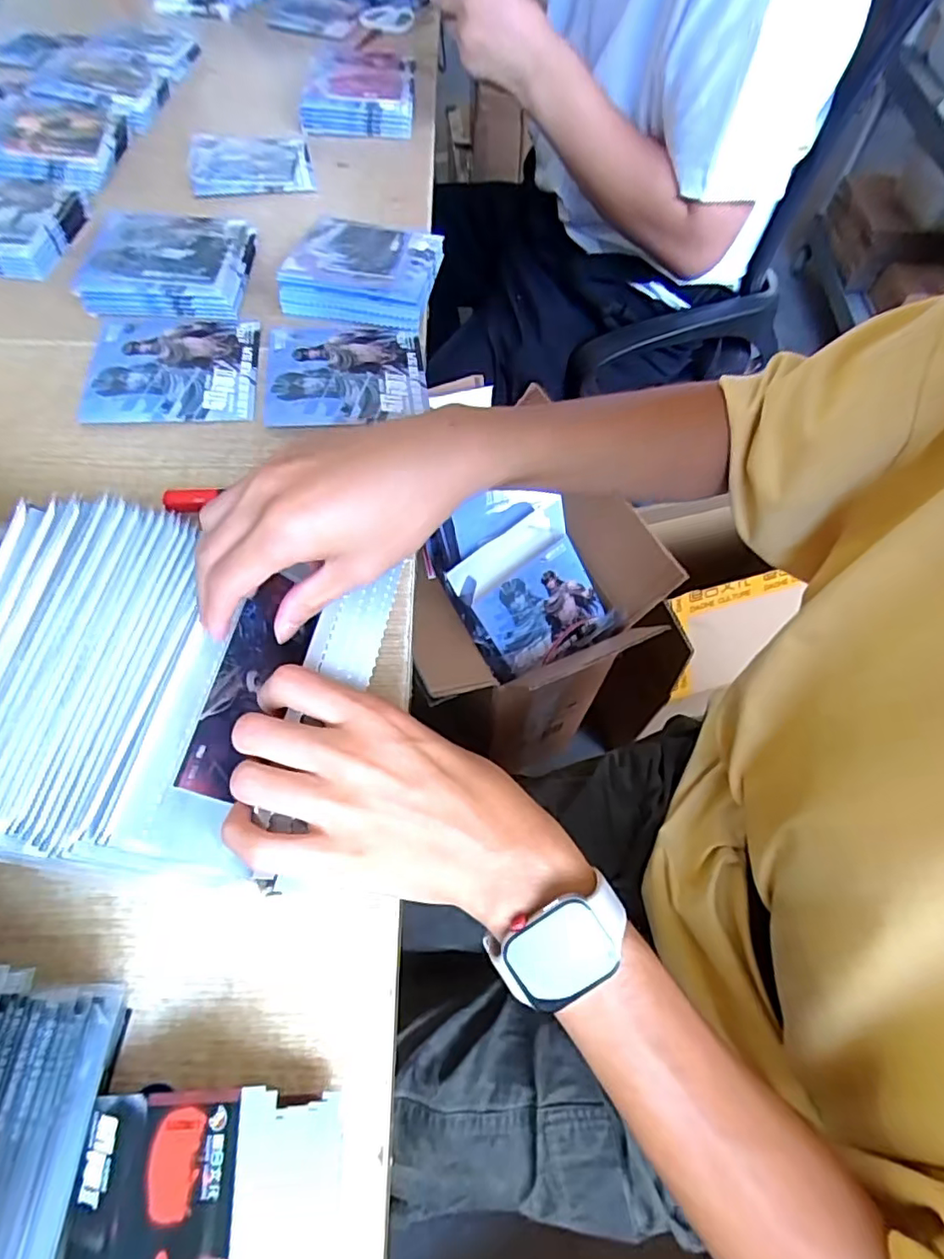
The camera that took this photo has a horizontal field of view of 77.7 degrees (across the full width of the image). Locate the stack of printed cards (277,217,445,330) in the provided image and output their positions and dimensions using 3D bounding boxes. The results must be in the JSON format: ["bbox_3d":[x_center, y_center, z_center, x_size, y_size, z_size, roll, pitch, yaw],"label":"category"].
[{"bbox_3d":[-0.105,-0.350,0.577,0.139,0.038,0.135,10,61,4],"label":"stack of printed cards"}]

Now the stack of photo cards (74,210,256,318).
[{"bbox_3d":[-0.301,-0.354,0.570,0.155,0.037,0.149,4,58,2],"label":"stack of photo cards"}]

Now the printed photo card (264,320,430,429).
[{"bbox_3d":[-0.112,-0.231,0.515,0.136,0.006,0.146,-6,61,-5],"label":"printed photo card"}]

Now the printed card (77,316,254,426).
[{"bbox_3d":[-0.259,-0.229,0.511,0.134,0.006,0.137,-2,62,-5],"label":"printed card"}]

